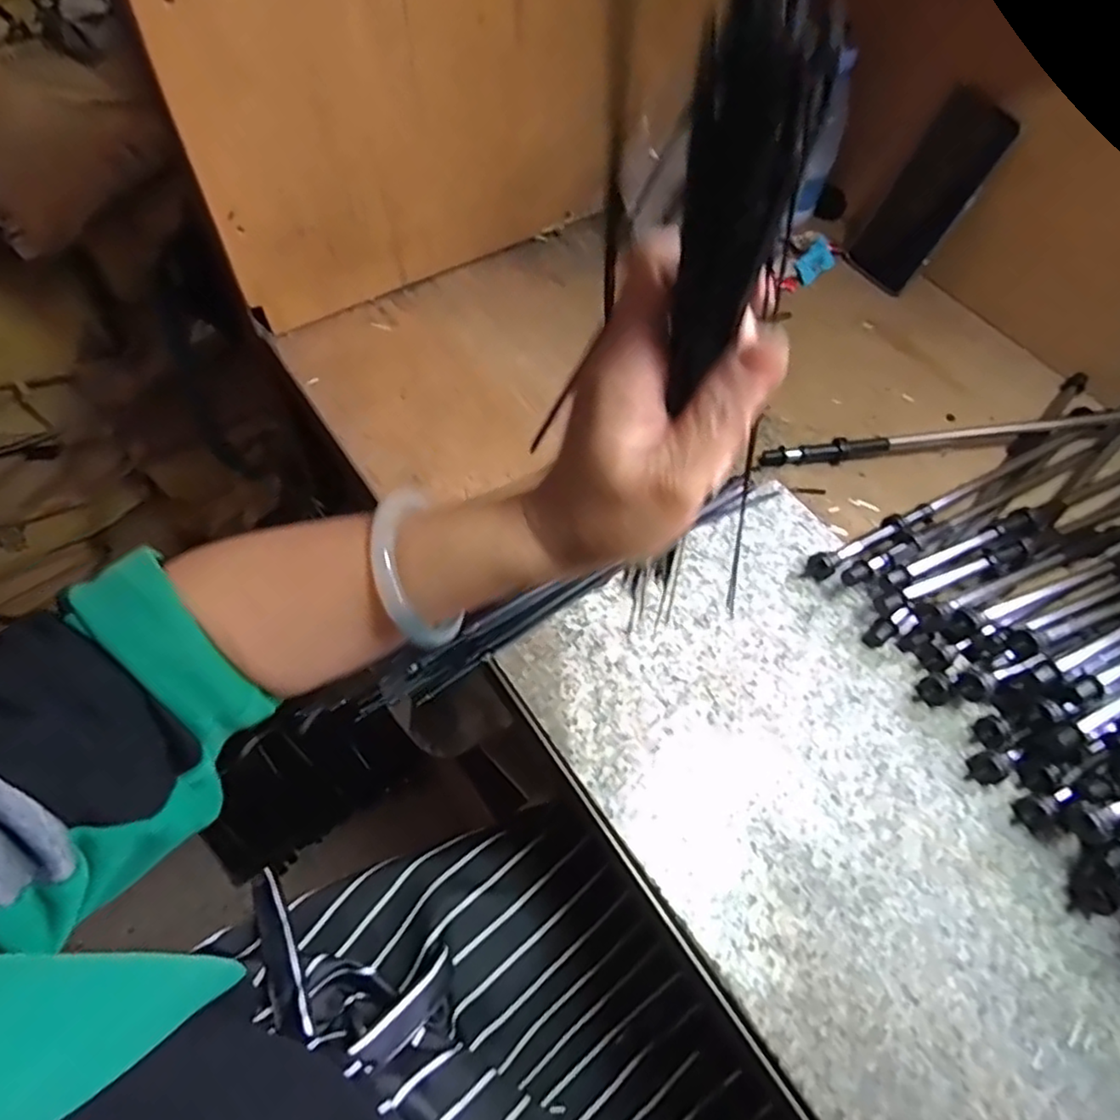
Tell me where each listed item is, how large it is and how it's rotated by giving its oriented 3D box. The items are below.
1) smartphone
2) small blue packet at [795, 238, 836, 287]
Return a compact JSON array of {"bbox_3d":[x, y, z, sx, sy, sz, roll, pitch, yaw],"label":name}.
[{"bbox_3d":[0.333,-0.329,0.606,0.016,0.155,0.071,-18,58,-38],"label":"smartphone"},{"bbox_3d":[0.252,-0.295,0.659,0.056,0.009,0.028,-40,101,-20],"label":"small blue packet"}]

